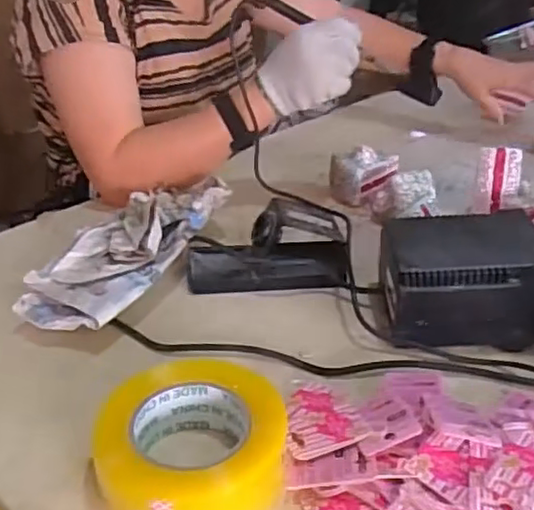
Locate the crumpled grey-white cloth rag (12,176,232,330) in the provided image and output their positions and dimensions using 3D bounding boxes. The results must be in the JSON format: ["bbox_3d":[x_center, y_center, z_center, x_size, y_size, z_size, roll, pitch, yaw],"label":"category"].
[{"bbox_3d":[-0.142,-0.010,0.685,0.124,0.057,0.276,11,33,18],"label":"crumpled grey-white cloth rag"}]

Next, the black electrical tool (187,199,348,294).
[{"bbox_3d":[-0.001,-0.008,0.680,0.162,0.069,0.076,-3,32,-5],"label":"black electrical tool"}]

